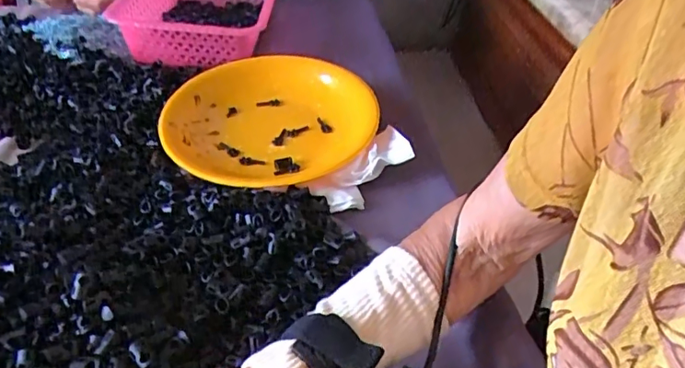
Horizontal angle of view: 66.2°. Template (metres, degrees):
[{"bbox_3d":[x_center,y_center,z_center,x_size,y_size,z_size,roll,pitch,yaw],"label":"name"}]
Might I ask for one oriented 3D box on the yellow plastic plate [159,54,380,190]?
[{"bbox_3d":[-0.083,-0.072,0.606,0.229,0.050,0.230,1,39,-1],"label":"yellow plastic plate"}]

